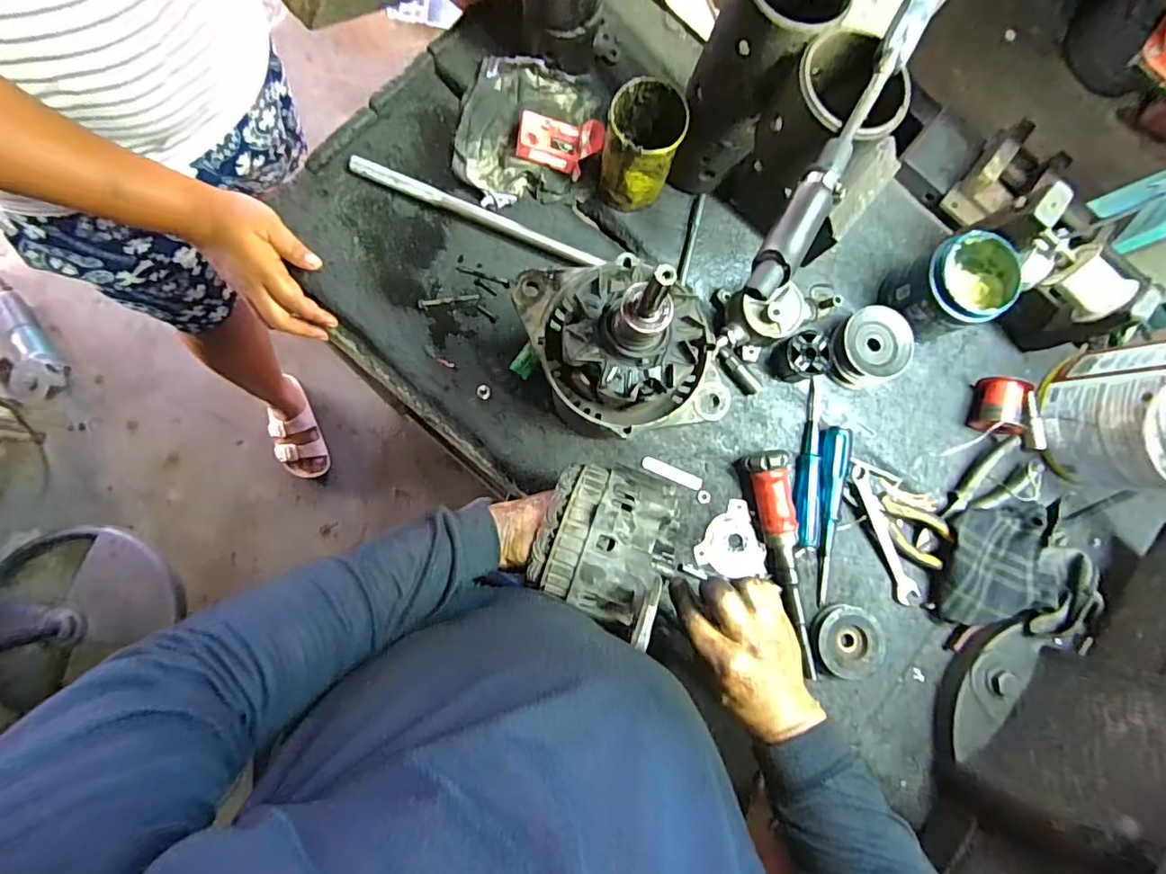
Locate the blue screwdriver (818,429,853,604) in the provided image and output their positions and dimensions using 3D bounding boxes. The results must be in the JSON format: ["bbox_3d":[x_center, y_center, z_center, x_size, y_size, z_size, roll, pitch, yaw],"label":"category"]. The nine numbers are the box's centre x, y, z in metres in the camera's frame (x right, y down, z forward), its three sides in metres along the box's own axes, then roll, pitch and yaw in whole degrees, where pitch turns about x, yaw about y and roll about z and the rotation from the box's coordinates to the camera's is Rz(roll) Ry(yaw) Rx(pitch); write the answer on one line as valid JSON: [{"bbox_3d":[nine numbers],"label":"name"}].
[{"bbox_3d":[0.273,0.086,0.588,0.028,0.029,0.190,6,83,-7],"label":"blue screwdriver"}]

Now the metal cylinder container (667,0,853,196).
[{"bbox_3d":[0.146,-0.330,0.512,0.081,0.225,0.095,18,82,-5],"label":"metal cylinder container"}]

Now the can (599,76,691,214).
[{"bbox_3d":[0.057,-0.297,0.556,0.070,0.106,0.075,1,84,-7],"label":"can"}]

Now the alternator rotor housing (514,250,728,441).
[{"bbox_3d":[0.037,-0.068,0.402,0.188,0.115,0.123,13,83,-6],"label":"alternator rotor housing"}]

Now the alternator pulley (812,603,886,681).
[{"bbox_3d":[0.286,0.221,0.580,0.076,0.025,0.071,1,84,-7],"label":"alternator pulley"}]

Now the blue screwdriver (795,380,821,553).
[{"bbox_3d":[0.251,0.028,0.596,0.029,0.019,0.181,6,83,-7],"label":"blue screwdriver"}]

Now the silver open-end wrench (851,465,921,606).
[{"bbox_3d":[0.337,0.109,0.599,0.025,0.009,0.164,-24,95,1],"label":"silver open-end wrench"}]

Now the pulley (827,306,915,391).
[{"bbox_3d":[0.318,-0.101,0.605,0.085,0.046,0.080,1,84,-7],"label":"pulley"}]

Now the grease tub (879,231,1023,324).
[{"bbox_3d":[0.396,-0.161,0.594,0.088,0.104,0.087,1,84,-7],"label":"grease tub"}]

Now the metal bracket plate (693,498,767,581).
[{"bbox_3d":[0.163,0.114,0.597,0.076,0.007,0.082,1,84,-7],"label":"metal bracket plate"}]

